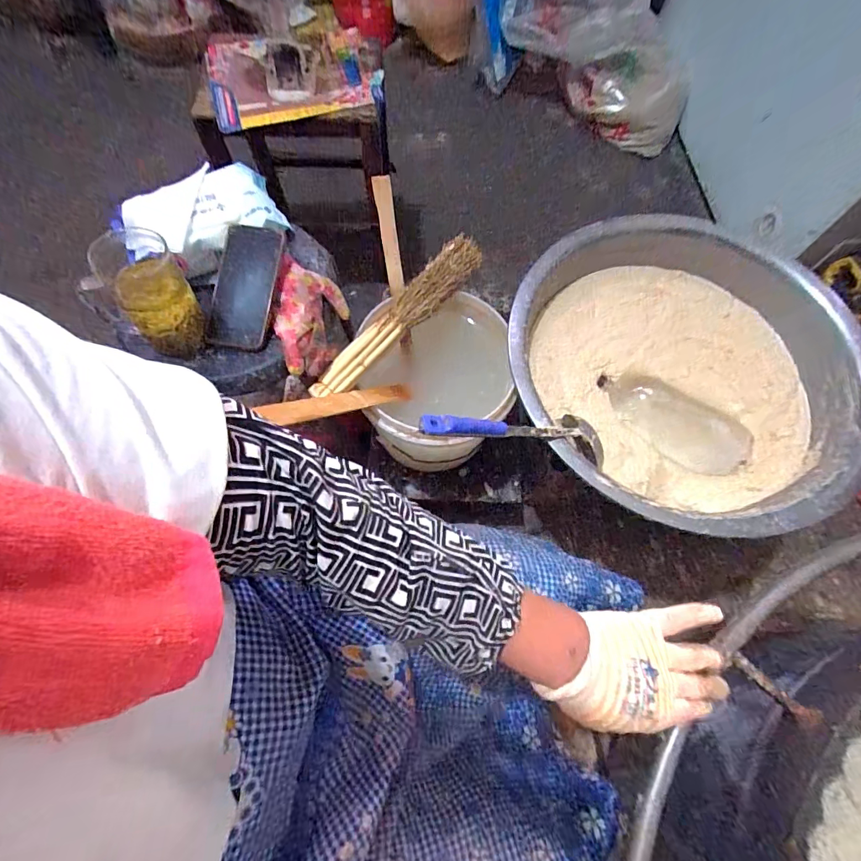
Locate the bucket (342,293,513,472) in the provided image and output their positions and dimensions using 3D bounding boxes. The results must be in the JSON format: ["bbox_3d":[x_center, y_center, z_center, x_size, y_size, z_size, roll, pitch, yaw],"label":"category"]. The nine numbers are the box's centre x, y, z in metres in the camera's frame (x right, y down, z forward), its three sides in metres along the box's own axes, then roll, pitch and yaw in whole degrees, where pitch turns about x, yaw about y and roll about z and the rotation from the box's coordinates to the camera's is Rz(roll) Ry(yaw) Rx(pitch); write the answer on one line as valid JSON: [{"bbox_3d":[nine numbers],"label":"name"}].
[{"bbox_3d":[0.011,-0.077,0.727,0.228,0.216,0.242,1,68,-2],"label":"bucket"}]

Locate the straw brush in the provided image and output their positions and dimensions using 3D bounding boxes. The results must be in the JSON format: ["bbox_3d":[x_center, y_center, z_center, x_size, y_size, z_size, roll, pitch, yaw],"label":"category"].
[{"bbox_3d":[-0.045,-0.171,0.645,0.055,0.035,0.338,38,72,12],"label":"straw brush"}]

